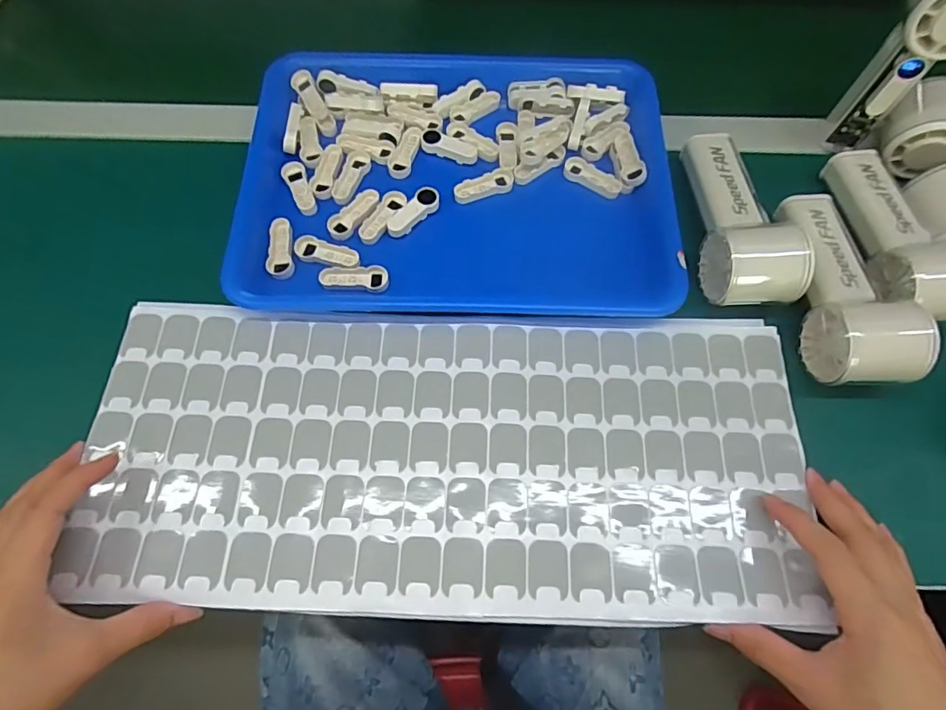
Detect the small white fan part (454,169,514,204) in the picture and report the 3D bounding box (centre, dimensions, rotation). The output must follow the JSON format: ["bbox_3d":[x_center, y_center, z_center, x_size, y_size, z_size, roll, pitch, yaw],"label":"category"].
[{"bbox_3d":[0.009,-0.140,0.433,0.051,0.008,0.018,-21,71,-10],"label":"small white fan part"}]

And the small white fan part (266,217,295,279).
[{"bbox_3d":[-0.150,-0.082,0.408,0.020,0.008,0.051,-9,69,-5],"label":"small white fan part"}]

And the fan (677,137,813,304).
[{"bbox_3d":[0.200,-0.109,0.397,0.058,0.051,0.153,-1,69,-2],"label":"fan"}]

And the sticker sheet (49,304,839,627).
[{"bbox_3d":[-0.015,0.063,0.349,0.459,0.010,0.197,2,69,-1],"label":"sticker sheet"}]

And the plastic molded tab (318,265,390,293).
[{"bbox_3d":[-0.090,-0.058,0.397,0.050,0.006,0.018,-2,69,-3],"label":"plastic molded tab"}]

